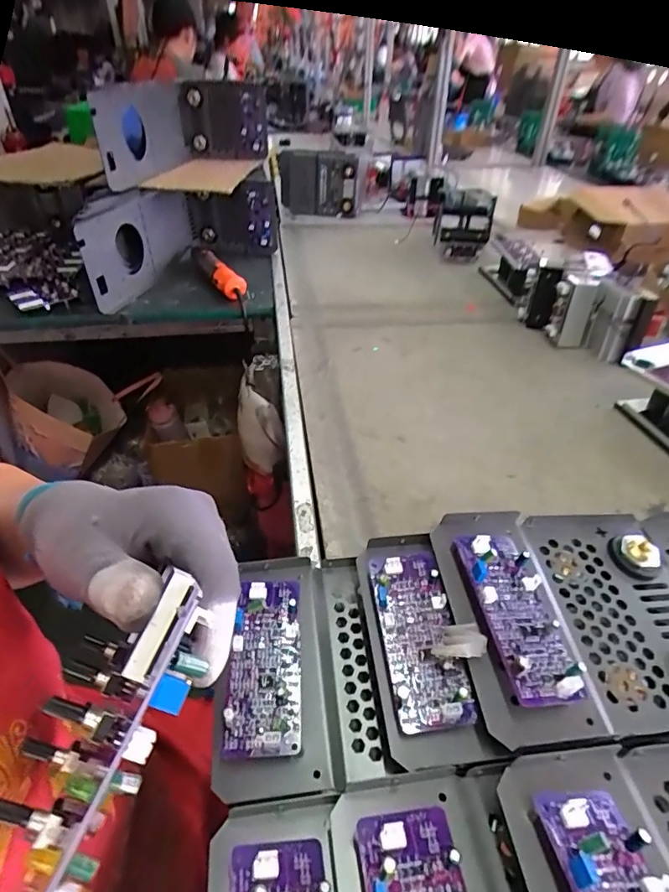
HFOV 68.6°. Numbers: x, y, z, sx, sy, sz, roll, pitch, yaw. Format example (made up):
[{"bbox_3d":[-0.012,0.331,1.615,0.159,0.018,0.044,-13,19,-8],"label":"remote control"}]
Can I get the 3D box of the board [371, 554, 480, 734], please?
[{"bbox_3d":[0.055,0.121,0.324,0.046,0.020,0.112,-5,49,-4],"label":"board"}]

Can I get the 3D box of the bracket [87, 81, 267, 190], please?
[{"bbox_3d":[-0.302,-0.686,1.052,0.267,0.175,0.460,1,39,-1],"label":"bracket"}]

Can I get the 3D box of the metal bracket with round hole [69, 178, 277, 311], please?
[{"bbox_3d":[-0.302,-0.412,0.973,0.191,0.150,0.407,12,40,12],"label":"metal bracket with round hole"}]

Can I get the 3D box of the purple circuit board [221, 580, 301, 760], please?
[{"bbox_3d":[-0.046,0.142,0.328,0.046,0.017,0.111,-2,46,0],"label":"purple circuit board"}]

